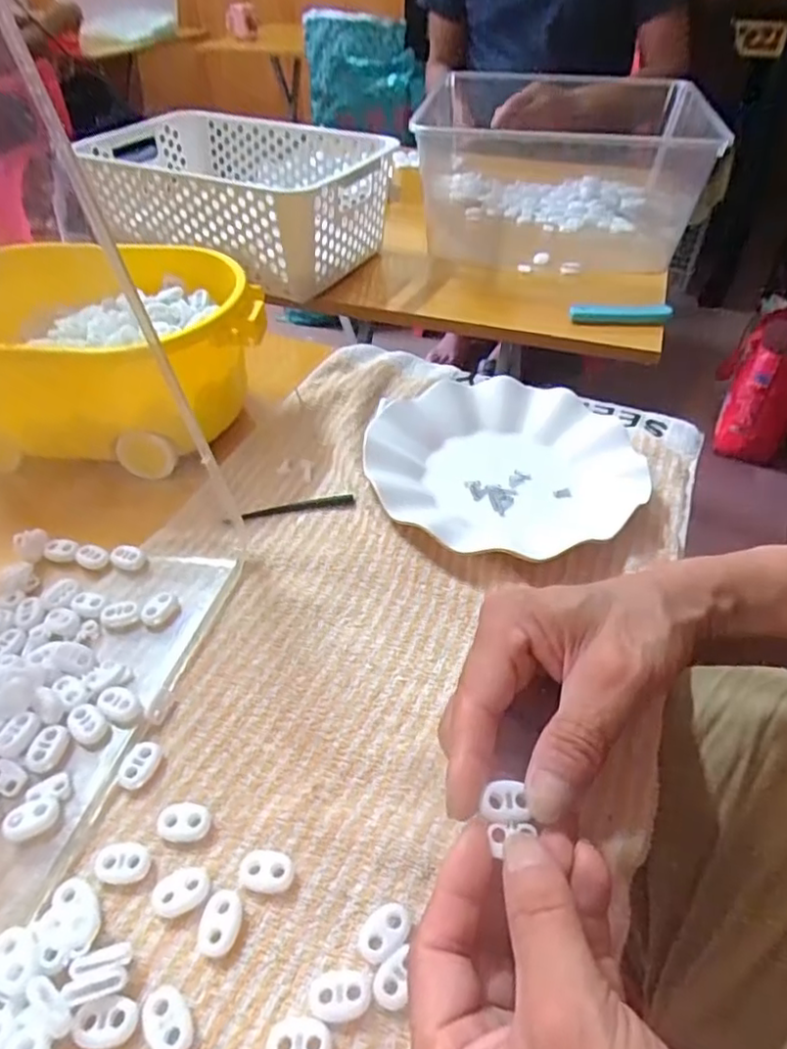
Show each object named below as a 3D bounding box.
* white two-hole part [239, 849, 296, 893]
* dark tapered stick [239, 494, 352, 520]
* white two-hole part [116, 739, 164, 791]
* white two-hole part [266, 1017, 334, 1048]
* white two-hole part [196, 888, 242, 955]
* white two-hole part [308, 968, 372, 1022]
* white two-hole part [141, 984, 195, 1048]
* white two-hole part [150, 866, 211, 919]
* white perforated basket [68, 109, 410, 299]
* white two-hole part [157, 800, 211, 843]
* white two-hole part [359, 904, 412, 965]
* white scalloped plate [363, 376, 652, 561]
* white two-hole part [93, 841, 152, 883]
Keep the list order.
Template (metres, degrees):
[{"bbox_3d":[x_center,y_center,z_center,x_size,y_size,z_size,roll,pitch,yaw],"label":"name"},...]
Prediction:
[{"bbox_3d":[-0.053,0.145,0.270,0.023,0.006,0.015,4,44,5],"label":"white two-hole part"},{"bbox_3d":[-0.063,-0.012,0.430,0.073,0.005,0.009,-7,44,-8],"label":"dark tapered stick"},{"bbox_3d":[-0.119,0.112,0.302,0.015,0.007,0.022,19,47,19],"label":"white two-hole part"},{"bbox_3d":[-0.033,0.185,0.229,0.023,0.006,0.015,0,43,0],"label":"white two-hole part"},{"bbox_3d":[-0.069,0.158,0.257,0.015,0.005,0.022,9,44,10],"label":"white two-hole part"},{"bbox_3d":[-0.020,0.174,0.239,0.022,0.005,0.016,1,44,1],"label":"white two-hole part"},{"bbox_3d":[-0.082,0.180,0.234,0.015,0.005,0.023,-31,51,-28],"label":"white two-hole part"},{"bbox_3d":[-0.087,0.151,0.264,0.022,0.004,0.016,-14,45,-14],"label":"white two-hole part"},{"bbox_3d":[-0.170,-0.364,0.717,0.310,0.109,0.200,22,48,21],"label":"white perforated basket"},{"bbox_3d":[-0.092,0.131,0.283,0.023,0.006,0.016,4,44,5],"label":"white two-hole part"},{"bbox_3d":[-0.004,0.160,0.254,0.022,0.006,0.017,-25,49,-24],"label":"white two-hole part"},{"bbox_3d":[0.076,-0.050,0.463,0.181,0.025,0.181,0,43,0],"label":"white scalloped plate"},{"bbox_3d":[-0.114,0.142,0.272,0.022,0.005,0.016,2,44,2],"label":"white two-hole part"}]

